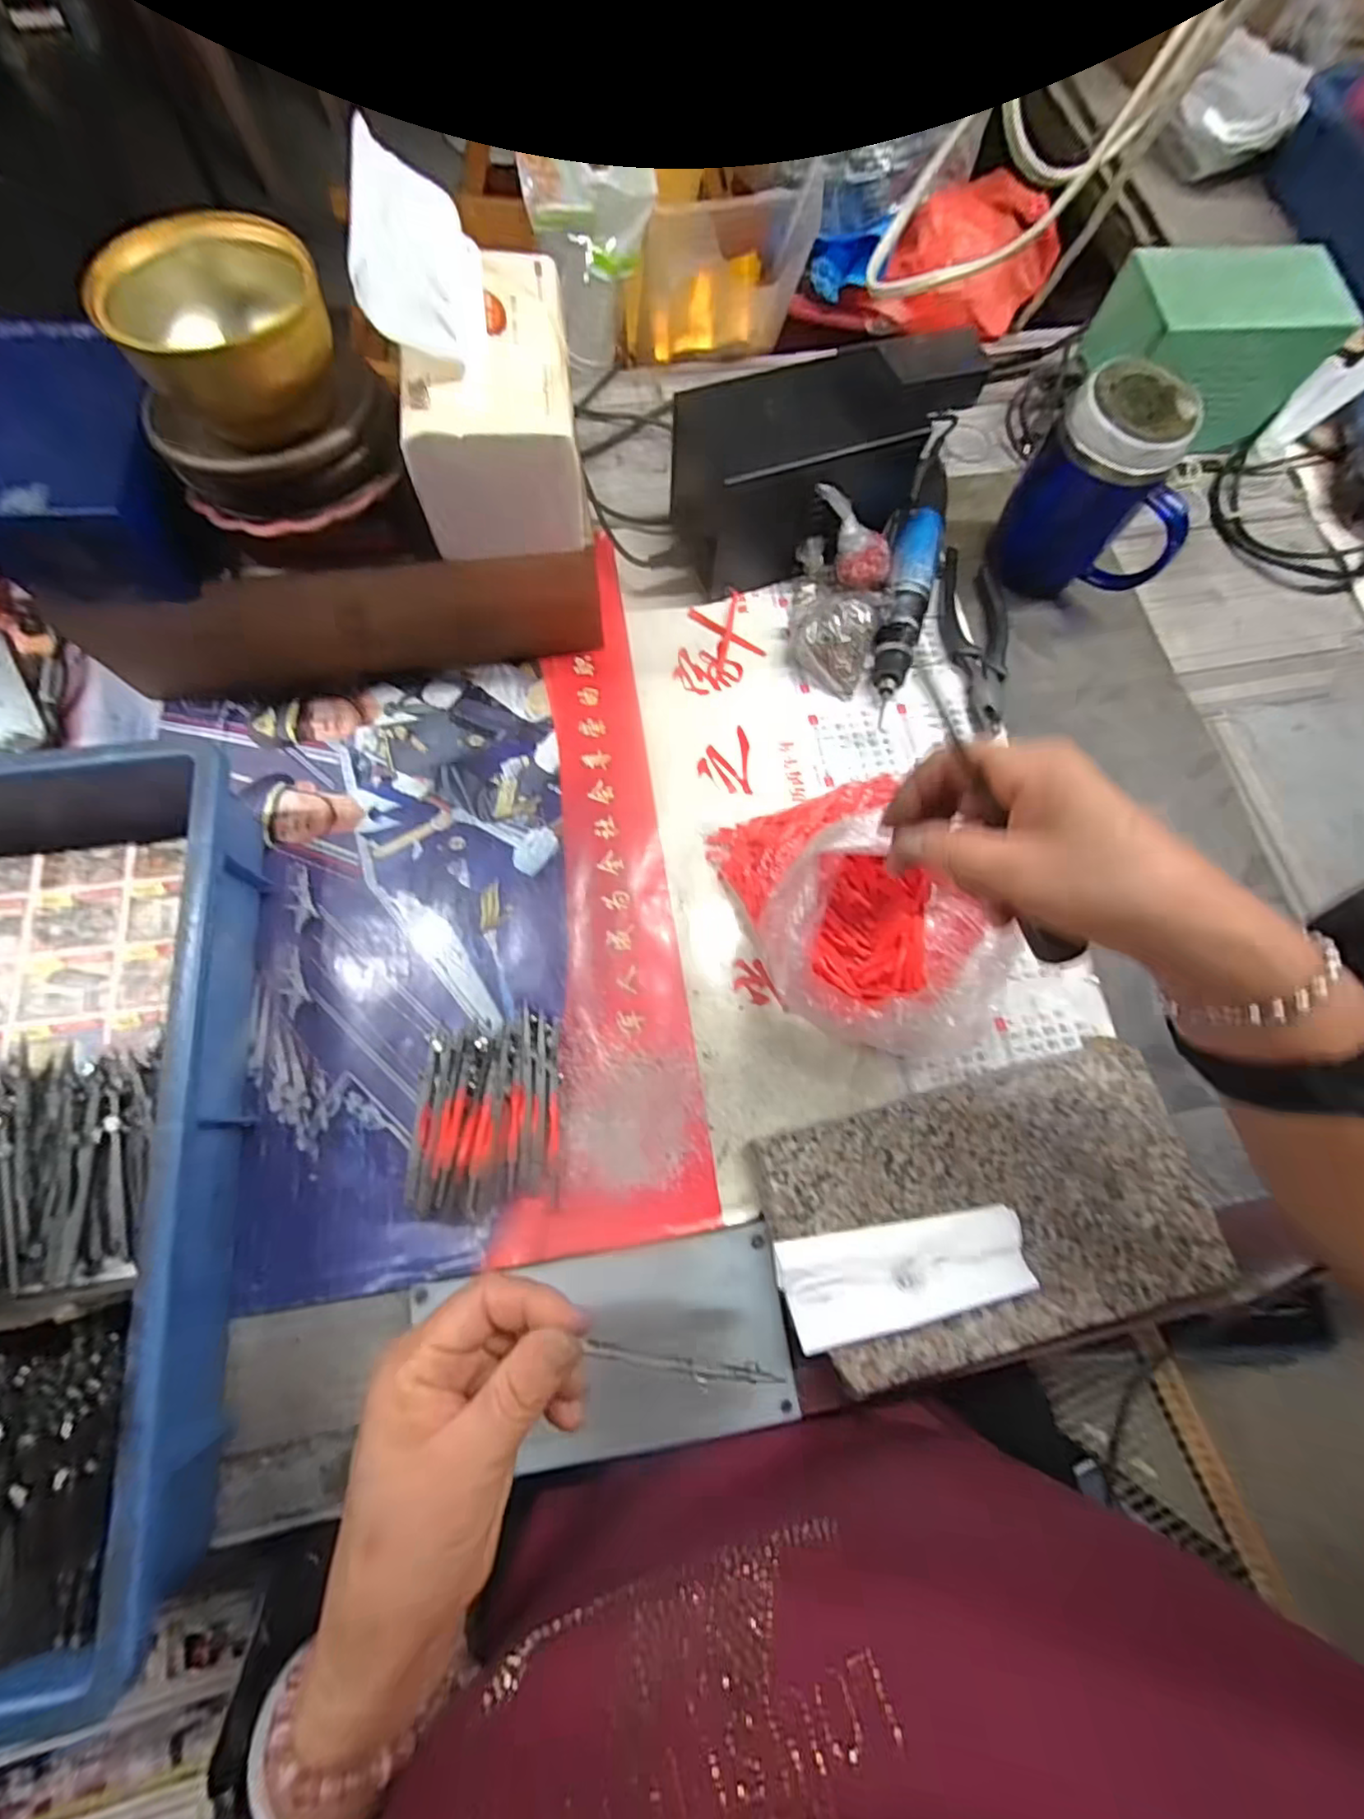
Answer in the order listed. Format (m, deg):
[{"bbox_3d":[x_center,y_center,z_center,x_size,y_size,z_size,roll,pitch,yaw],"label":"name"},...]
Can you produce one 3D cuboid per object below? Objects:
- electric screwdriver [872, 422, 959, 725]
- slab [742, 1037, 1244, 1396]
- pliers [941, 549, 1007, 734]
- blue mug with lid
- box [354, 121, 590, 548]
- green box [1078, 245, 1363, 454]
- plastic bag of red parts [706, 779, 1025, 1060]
[{"bbox_3d":[0.191,-0.294,0.500,0.035,0.044,0.302,18,73,3],"label":"electric screwdriver"},{"bbox_3d":[0.174,0.170,0.356,0.239,0.026,0.136,-14,74,-7],"label":"slab"},{"bbox_3d":[0.232,-0.212,0.489,0.047,0.017,0.160,2,73,-2],"label":"pliers"},{"bbox_3d":[0.310,-0.302,0.460,0.116,0.136,0.068,30,74,7],"label":"blue mug with lid"},{"bbox_3d":[-0.106,-0.292,0.339,0.093,0.116,0.128,-4,73,-4],"label":"box"},{"bbox_3d":[0.435,-0.462,0.521,0.167,0.110,0.087,-1,72,-2],"label":"green box"},{"bbox_3d":[0.114,-0.002,0.375,0.140,0.082,0.174,-20,72,-4],"label":"plastic bag of red parts"}]

